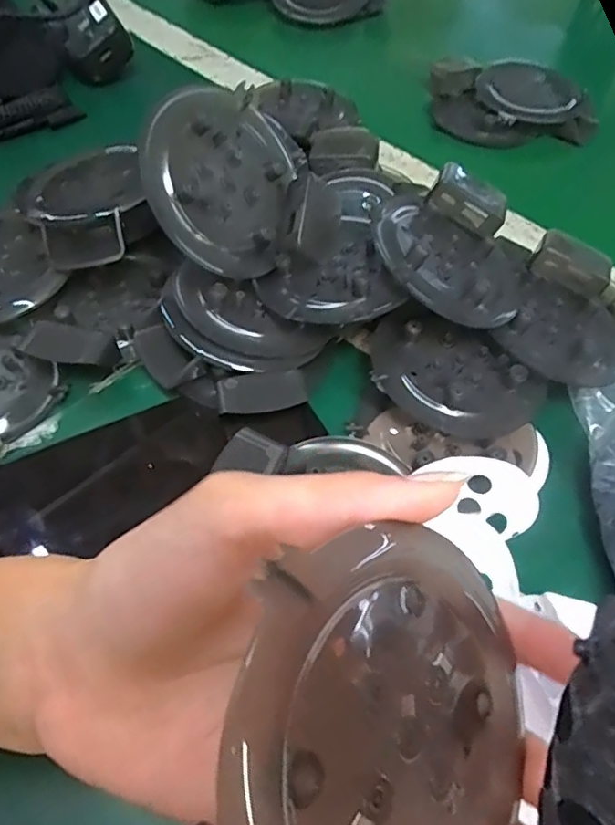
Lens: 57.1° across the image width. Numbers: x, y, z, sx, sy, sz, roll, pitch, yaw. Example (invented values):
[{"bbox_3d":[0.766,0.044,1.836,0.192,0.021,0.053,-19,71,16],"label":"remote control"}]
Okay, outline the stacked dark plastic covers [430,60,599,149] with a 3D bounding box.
[{"bbox_3d":[0.166,-0.252,0.461,0.127,0.029,0.071,5,58,0],"label":"stacked dark plastic covers"}]

